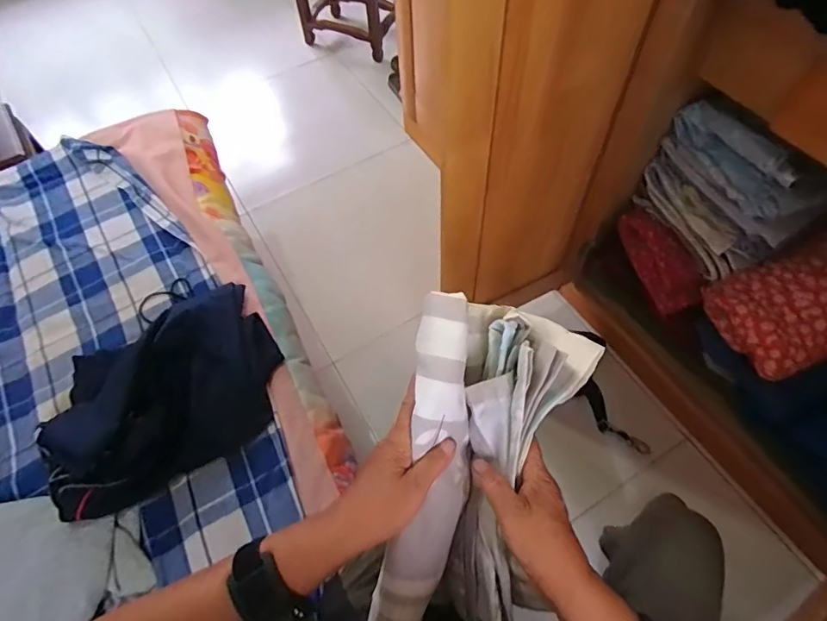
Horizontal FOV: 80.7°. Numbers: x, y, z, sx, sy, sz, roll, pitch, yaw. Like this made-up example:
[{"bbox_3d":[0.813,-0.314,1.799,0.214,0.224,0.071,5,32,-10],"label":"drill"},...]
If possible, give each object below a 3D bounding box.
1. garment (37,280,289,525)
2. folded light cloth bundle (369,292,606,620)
[{"bbox_3d":[-0.340,0.111,0.665,0.307,0.062,0.230,-33,64,-15],"label":"garment"},{"bbox_3d":[0.056,0.140,0.422,0.141,0.097,0.286,14,89,10],"label":"folded light cloth bundle"}]

